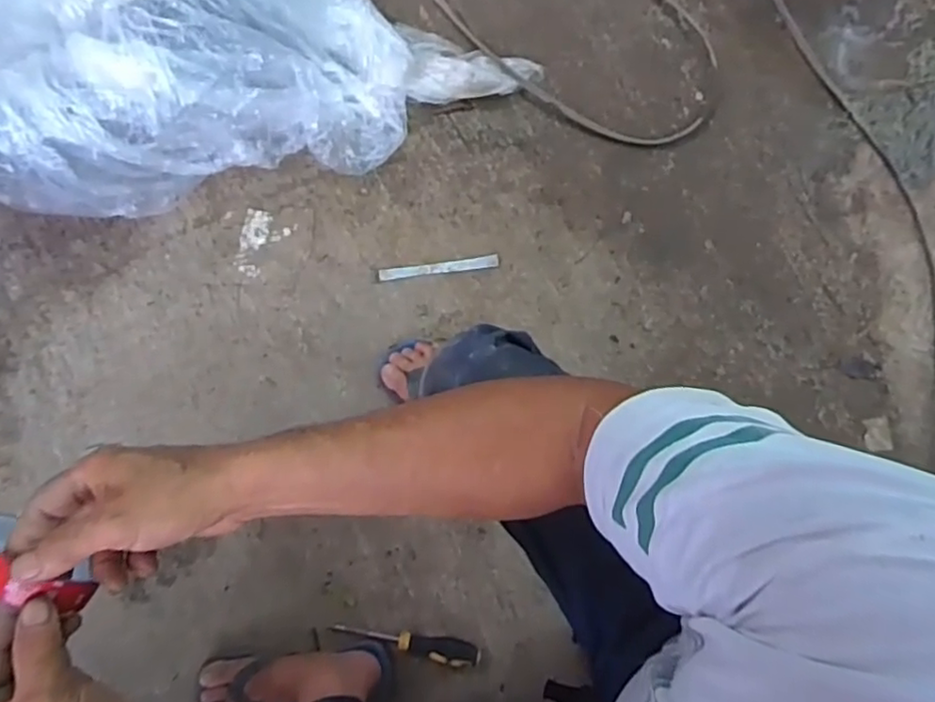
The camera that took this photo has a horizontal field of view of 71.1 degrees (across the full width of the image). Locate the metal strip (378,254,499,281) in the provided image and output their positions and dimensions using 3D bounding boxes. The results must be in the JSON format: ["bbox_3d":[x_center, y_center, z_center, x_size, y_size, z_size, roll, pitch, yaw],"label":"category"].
[{"bbox_3d":[-0.042,-0.124,0.981,0.179,0.006,0.020,-9,84,-5],"label":"metal strip"}]

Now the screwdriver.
[{"bbox_3d":[-0.081,0.398,0.879,0.199,0.025,0.034,9,82,-3],"label":"screwdriver"}]

